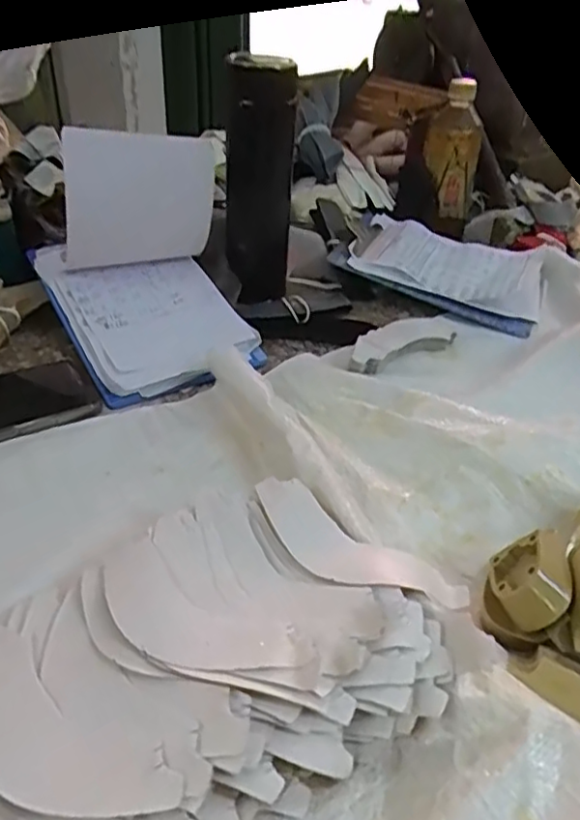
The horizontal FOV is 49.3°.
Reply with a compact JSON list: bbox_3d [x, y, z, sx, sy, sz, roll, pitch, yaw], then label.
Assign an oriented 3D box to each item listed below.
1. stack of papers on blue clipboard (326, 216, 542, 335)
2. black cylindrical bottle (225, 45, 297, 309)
[{"bbox_3d":[0.174,-0.158,0.709,0.219,0.034,0.153,20,40,21],"label":"stack of papers on blue clipboard"},{"bbox_3d":[-0.030,-0.223,0.626,0.062,0.219,0.059,2,37,-2],"label":"black cylindrical bottle"}]

